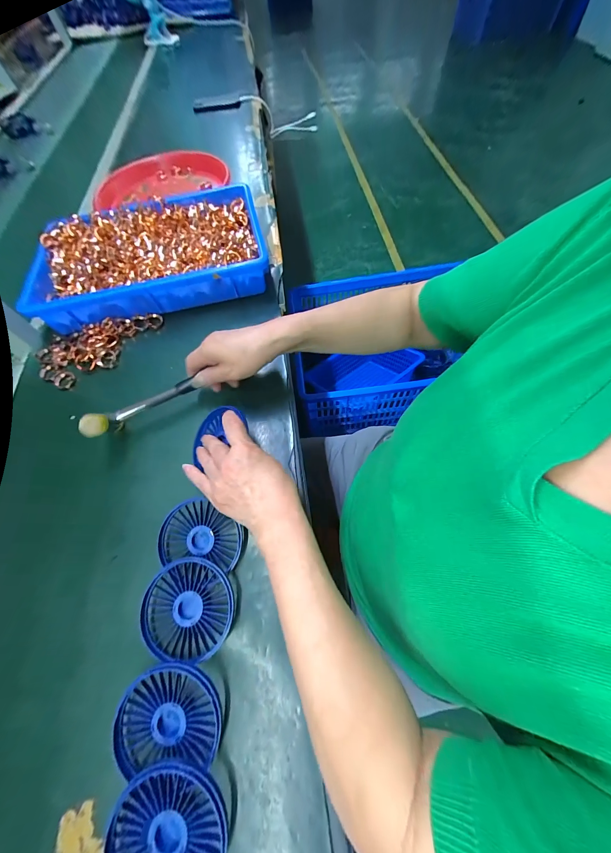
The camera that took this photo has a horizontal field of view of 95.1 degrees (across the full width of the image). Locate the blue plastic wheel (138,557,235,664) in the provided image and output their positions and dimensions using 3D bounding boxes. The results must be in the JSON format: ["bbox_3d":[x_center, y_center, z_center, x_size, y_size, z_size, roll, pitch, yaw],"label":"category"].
[{"bbox_3d":[-0.114,0.175,0.269,0.085,0.014,0.083,-5,64,2],"label":"blue plastic wheel"}]

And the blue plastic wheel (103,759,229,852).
[{"bbox_3d":[-0.102,0.302,0.205,0.085,0.024,0.080,-2,64,4],"label":"blue plastic wheel"}]

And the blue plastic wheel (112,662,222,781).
[{"bbox_3d":[-0.115,0.242,0.236,0.085,0.022,0.068,-9,64,0],"label":"blue plastic wheel"}]

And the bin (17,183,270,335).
[{"bbox_3d":[-0.259,-0.291,0.476,0.358,0.062,0.226,-14,64,-2],"label":"bin"}]

